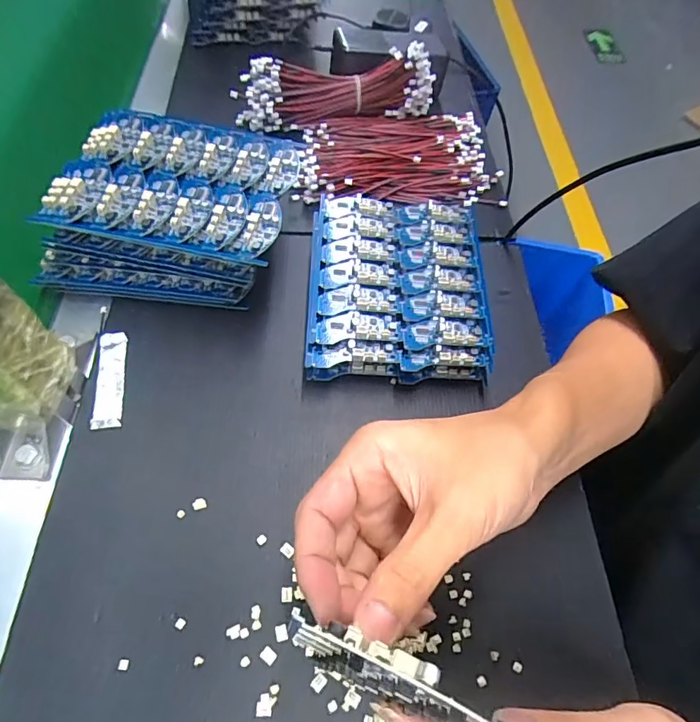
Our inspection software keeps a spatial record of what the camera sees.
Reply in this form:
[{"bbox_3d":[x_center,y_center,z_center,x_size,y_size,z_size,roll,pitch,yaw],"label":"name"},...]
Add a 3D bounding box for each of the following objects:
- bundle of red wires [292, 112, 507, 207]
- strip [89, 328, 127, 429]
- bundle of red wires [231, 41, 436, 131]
[{"bbox_3d":[0.052,-0.216,0.493,0.207,0.023,0.133,-1,60,-6],"label":"bundle of red wires"},{"bbox_3d":[-0.178,0.012,0.348,0.020,0.004,0.079,-7,61,-7],"label":"strip"},{"bbox_3d":[-0.013,-0.288,0.496,0.215,0.060,0.040,-12,62,-10],"label":"bundle of red wires"}]

